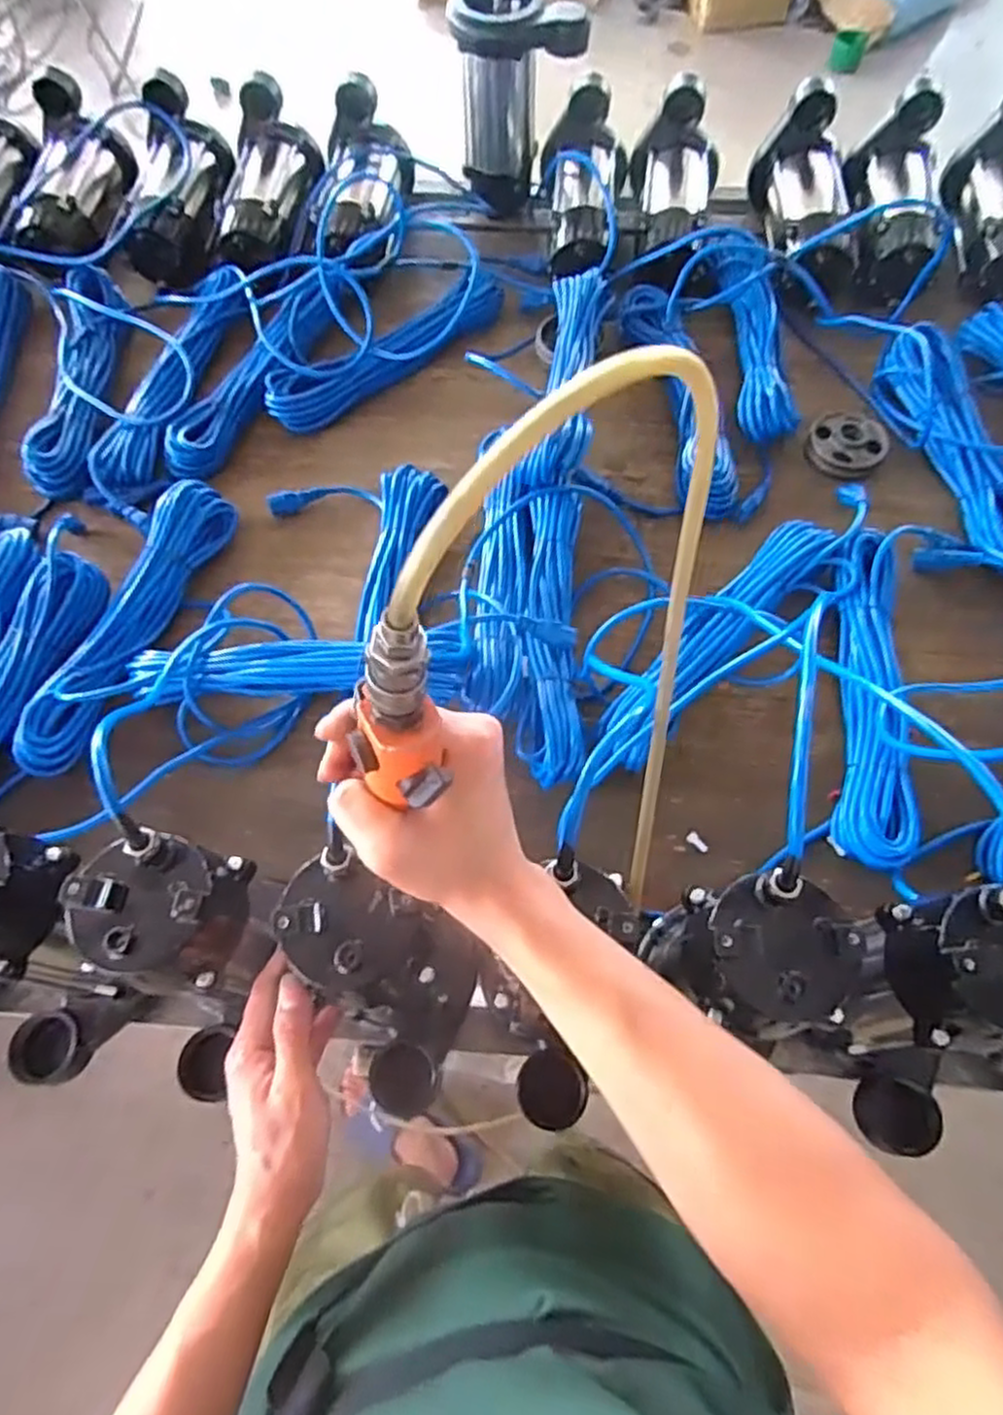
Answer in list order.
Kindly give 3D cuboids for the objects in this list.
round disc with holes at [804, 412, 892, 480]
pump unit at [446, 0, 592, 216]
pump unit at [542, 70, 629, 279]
[{"bbox_3d":[0.408,-0.309,0.868,0.089,0.027,0.089,0,65,1],"label":"round disc with holes"},{"bbox_3d":[0.021,-0.811,0.978,0.165,0.215,0.102,-1,65,0],"label":"pump unit"},{"bbox_3d":[0.106,-0.688,0.975,0.117,0.133,0.264,5,65,3],"label":"pump unit"}]

